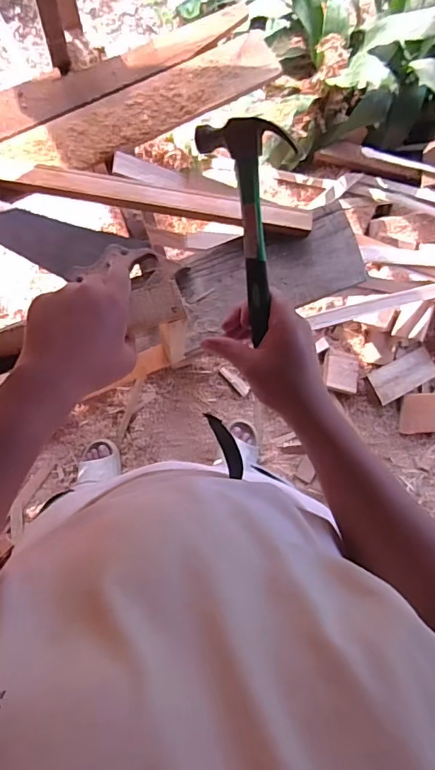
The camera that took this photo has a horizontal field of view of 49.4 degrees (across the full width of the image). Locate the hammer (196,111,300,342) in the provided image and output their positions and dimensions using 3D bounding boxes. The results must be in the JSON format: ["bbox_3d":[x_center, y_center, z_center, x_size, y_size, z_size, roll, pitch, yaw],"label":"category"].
[{"bbox_3d":[0.033,-0.141,0.445,0.074,0.030,0.194,-10,110,-5],"label":"hammer"}]

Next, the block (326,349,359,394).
[{"bbox_3d":[0.379,-0.042,1.440,0.103,0.022,0.123,8,83,-14],"label":"block"}]

